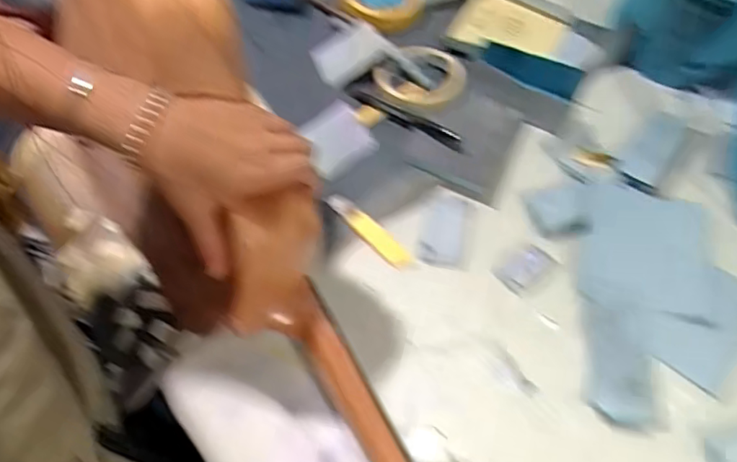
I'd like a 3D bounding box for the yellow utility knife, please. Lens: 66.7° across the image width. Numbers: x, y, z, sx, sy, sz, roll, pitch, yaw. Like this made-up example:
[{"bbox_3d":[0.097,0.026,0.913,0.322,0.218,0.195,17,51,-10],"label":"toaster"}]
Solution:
[{"bbox_3d":[0.001,-0.001,0.571,0.106,0.010,0.022,39,69,18],"label":"yellow utility knife"}]

